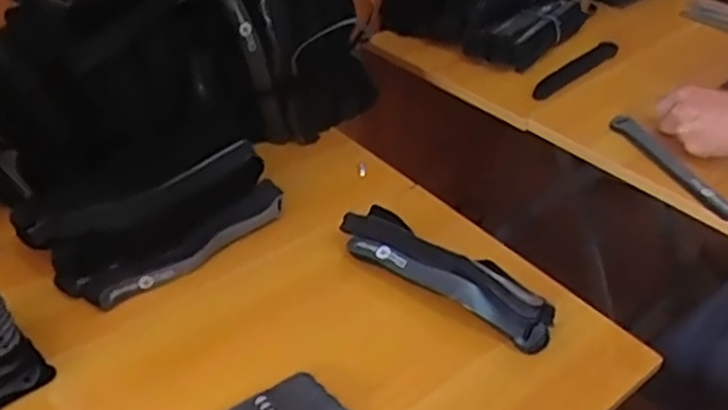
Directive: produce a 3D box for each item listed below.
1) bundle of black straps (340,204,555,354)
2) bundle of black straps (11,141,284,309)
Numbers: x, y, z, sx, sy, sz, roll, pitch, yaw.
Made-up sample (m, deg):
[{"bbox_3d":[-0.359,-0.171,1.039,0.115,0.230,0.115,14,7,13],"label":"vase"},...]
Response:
[{"bbox_3d":[0.068,0.058,0.592,0.206,0.042,0.052,30,46,29],"label":"bundle of black straps"},{"bbox_3d":[-0.177,0.013,0.600,0.221,0.067,0.087,-17,44,-24],"label":"bundle of black straps"}]

